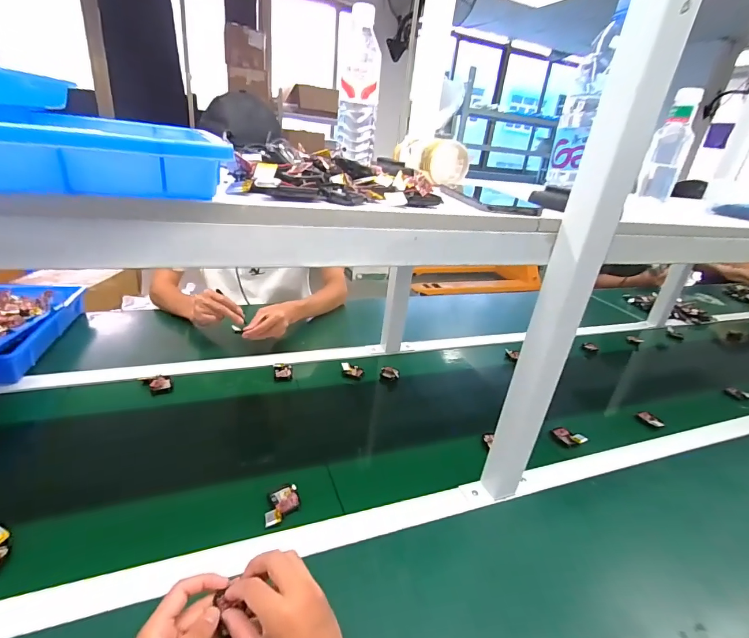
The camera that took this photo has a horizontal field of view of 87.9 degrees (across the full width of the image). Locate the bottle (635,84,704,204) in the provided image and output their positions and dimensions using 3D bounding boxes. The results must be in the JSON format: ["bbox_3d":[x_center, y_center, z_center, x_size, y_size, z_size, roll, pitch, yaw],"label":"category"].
[{"bbox_3d":[0.580,-0.338,0.760,0.067,0.193,0.067,21,29,26],"label":"bottle"}]

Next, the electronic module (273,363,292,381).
[{"bbox_3d":[-0.194,0.112,0.825,0.036,0.007,0.037,-4,70,-12],"label":"electronic module"}]

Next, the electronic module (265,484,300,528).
[{"bbox_3d":[-0.128,0.255,0.539,0.047,0.016,0.054,-3,28,-19],"label":"electronic module"}]

